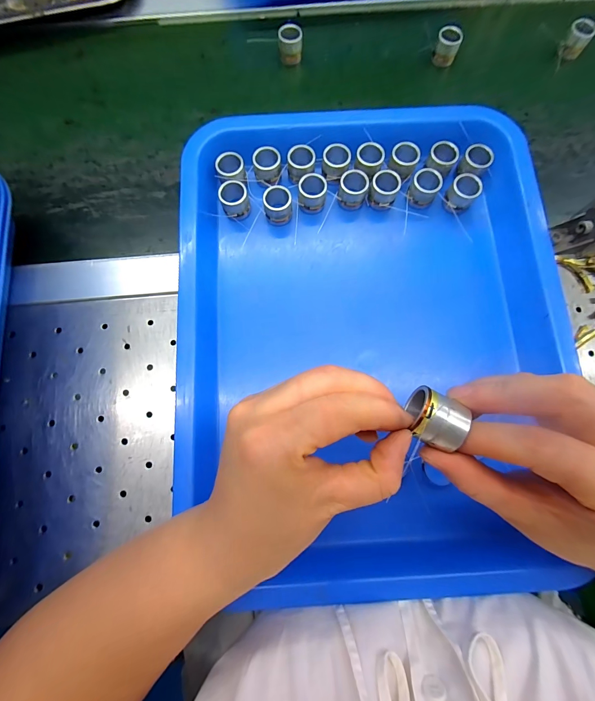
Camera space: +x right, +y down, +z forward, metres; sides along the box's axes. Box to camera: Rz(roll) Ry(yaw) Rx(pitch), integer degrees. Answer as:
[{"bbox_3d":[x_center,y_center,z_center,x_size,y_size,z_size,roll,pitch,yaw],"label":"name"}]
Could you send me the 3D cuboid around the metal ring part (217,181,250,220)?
[{"bbox_3d":[-0.056,-0.134,0.284,0.024,0.025,0.024,-20,78,-4],"label":"metal ring part"}]

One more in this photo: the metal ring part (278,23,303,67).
[{"bbox_3d":[-0.007,-0.329,0.341,0.025,0.029,0.019,-5,78,-1],"label":"metal ring part"}]

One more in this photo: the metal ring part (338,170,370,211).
[{"bbox_3d":[0.051,-0.144,0.286,0.025,0.026,0.024,0,78,0],"label":"metal ring part"}]

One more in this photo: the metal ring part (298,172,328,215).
[{"bbox_3d":[0.014,-0.141,0.285,0.025,0.023,0.023,-3,78,0],"label":"metal ring part"}]

